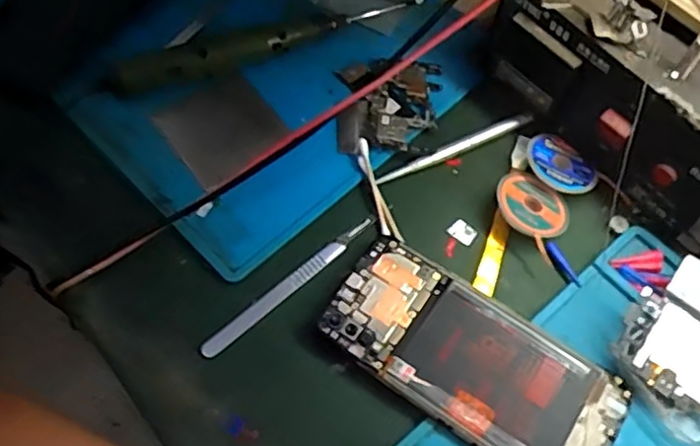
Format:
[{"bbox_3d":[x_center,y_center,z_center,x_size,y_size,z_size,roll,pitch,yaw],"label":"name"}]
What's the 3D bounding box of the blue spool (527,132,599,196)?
[{"bbox_3d":[0.130,-0.037,0.393,0.041,0.007,0.041,9,53,-12],"label":"blue spool"}]

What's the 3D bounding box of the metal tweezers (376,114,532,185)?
[{"bbox_3d":[0.067,-0.048,0.404,0.110,0.004,0.009,-23,65,-13],"label":"metal tweezers"}]

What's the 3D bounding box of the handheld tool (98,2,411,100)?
[{"bbox_3d":[-0.059,-0.119,0.426,0.207,0.025,0.023,-18,64,-11],"label":"handheld tool"}]

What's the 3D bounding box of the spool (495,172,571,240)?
[{"bbox_3d":[0.108,-0.010,0.381,0.039,0.014,0.045,-36,69,-18],"label":"spool"}]

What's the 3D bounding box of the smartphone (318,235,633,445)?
[{"bbox_3d":[0.064,0.073,0.338,0.155,0.010,0.071,32,66,14],"label":"smartphone"}]

